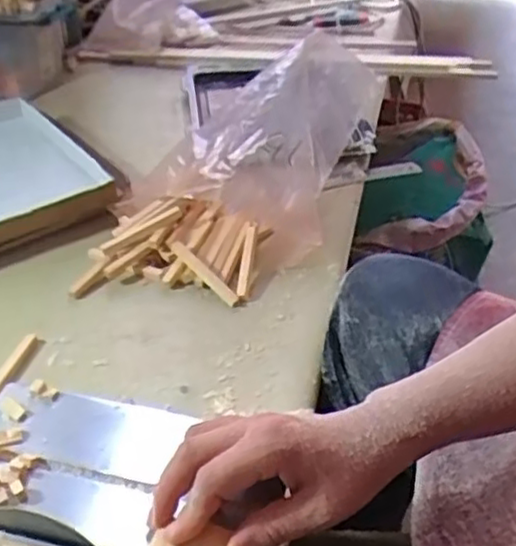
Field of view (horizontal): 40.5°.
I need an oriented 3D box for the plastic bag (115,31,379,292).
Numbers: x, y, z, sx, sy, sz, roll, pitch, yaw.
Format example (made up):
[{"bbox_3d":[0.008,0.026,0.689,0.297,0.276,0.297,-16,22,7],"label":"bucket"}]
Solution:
[{"bbox_3d":[0.029,-0.183,0.969,0.246,0.144,0.410,21,40,25],"label":"plastic bag"}]

